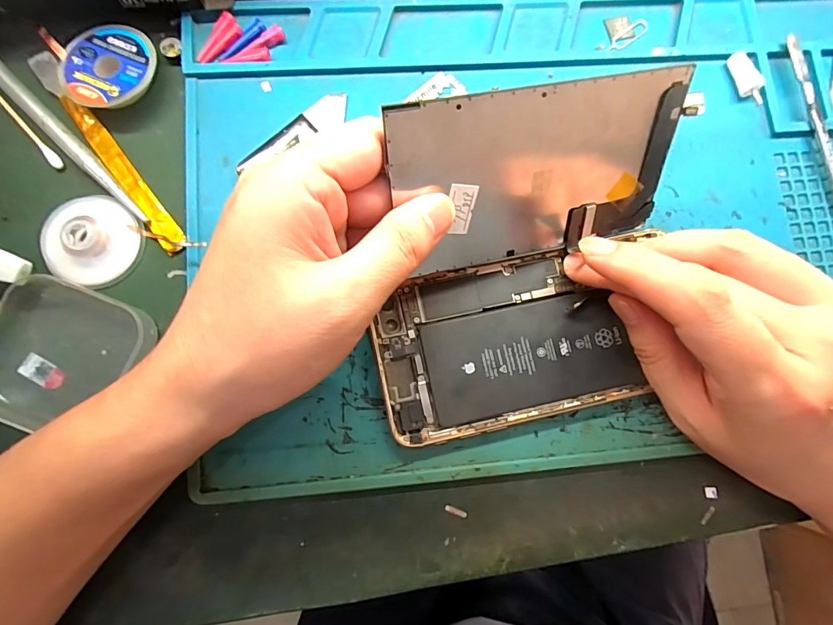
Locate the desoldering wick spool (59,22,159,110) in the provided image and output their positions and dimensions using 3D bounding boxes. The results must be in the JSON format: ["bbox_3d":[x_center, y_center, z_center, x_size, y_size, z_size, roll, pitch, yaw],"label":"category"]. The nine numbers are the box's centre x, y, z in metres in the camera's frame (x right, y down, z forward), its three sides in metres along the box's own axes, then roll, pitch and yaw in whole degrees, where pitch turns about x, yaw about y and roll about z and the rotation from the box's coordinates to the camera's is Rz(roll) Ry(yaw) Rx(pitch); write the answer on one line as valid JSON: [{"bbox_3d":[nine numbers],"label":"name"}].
[{"bbox_3d":[-0.149,-0.119,0.199,0.043,0.010,0.044,0,83,-3],"label":"desoldering wick spool"}]

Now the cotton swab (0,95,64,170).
[{"bbox_3d":[-0.194,-0.095,0.198,0.005,0.005,0.067,-42,87,-7],"label":"cotton swab"}]

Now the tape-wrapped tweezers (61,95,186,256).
[{"bbox_3d":[-0.141,-0.066,0.199,0.010,0.005,0.093,-37,86,-7],"label":"tape-wrapped tweezers"}]

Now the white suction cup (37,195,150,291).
[{"bbox_3d":[-0.150,-0.034,0.188,0.037,0.009,0.041,24,82,0],"label":"white suction cup"}]

